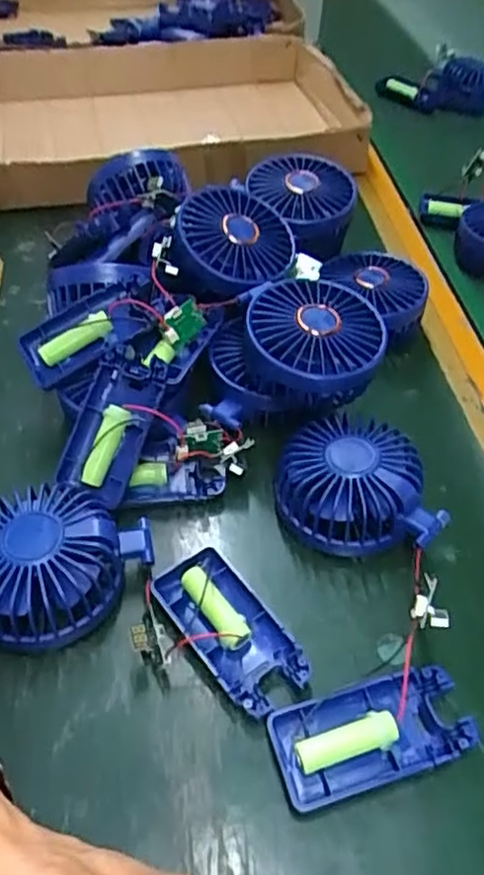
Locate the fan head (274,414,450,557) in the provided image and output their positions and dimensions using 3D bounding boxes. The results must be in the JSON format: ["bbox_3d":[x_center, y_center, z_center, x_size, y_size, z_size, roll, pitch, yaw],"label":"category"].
[{"bbox_3d":[0.066,0.028,0.392,0.092,0.047,0.083,0,47,-1],"label":"fan head"}]

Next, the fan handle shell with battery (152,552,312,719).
[{"bbox_3d":[-0.007,0.102,0.346,0.044,0.025,0.090,-28,54,-24],"label":"fan handle shell with battery"}]

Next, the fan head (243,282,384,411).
[{"bbox_3d":[0.045,-0.059,0.413,0.083,0.047,0.081,3,48,-2],"label":"fan head"}]

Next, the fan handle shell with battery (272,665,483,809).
[{"bbox_3d":[0.061,0.142,0.313,0.091,0.016,0.043,-12,49,-13],"label":"fan handle shell with battery"}]

